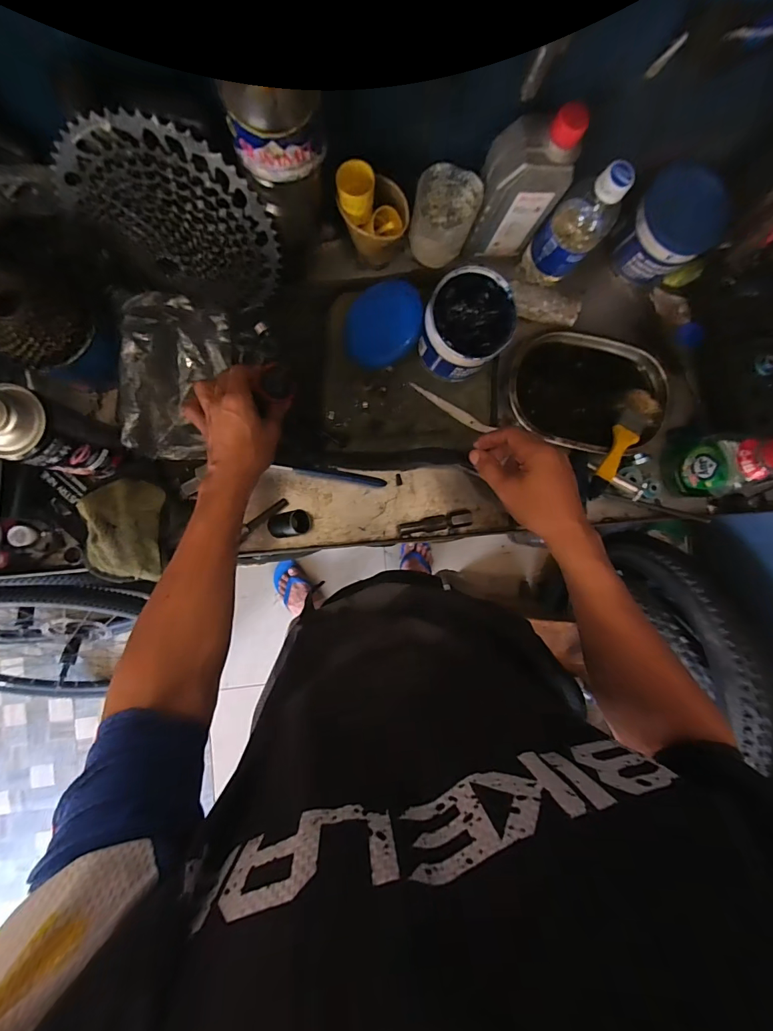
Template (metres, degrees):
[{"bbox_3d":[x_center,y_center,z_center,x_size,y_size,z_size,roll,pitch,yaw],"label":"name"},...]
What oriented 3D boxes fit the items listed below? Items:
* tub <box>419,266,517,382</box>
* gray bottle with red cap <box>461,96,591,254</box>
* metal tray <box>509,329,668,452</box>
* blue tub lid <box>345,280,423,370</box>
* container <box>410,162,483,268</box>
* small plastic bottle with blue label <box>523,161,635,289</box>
[{"bbox_3d":[0.094,-0.225,0.499,0.098,0.076,0.102,0,89,-5],"label":"tub"},{"bbox_3d":[0.148,-0.360,0.464,0.081,0.164,0.056,2,89,-5],"label":"gray bottle with red cap"},{"bbox_3d":[0.270,-0.163,0.570,0.219,0.034,0.151,11,88,-5],"label":"metal tray"},{"bbox_3d":[-0.004,-0.240,0.526,0.096,0.006,0.101,0,91,12],"label":"blue tub lid"},{"bbox_3d":[0.065,-0.348,0.503,0.072,0.092,0.066,14,88,-5],"label":"container"},{"bbox_3d":[0.217,-0.331,0.486,0.065,0.161,0.054,41,86,-3],"label":"small plastic bottle with blue label"}]

